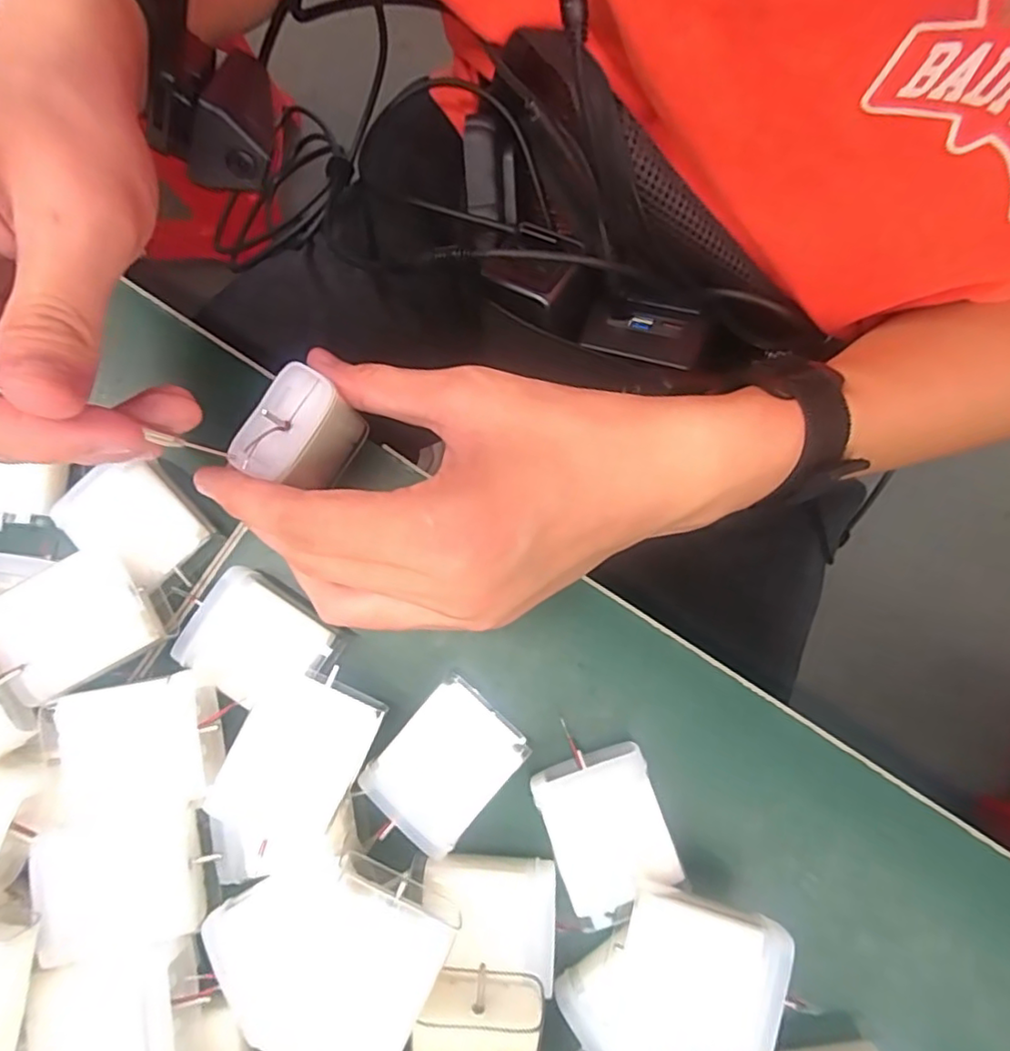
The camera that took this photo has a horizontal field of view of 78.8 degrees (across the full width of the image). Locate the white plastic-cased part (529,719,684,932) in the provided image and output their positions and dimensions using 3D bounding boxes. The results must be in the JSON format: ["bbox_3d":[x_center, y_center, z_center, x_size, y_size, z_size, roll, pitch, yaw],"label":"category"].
[{"bbox_3d":[0.035,0.107,0.221,0.039,0.016,0.056,-20,83,0],"label":"white plastic-cased part"}]

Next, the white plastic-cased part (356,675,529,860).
[{"bbox_3d":[-0.022,0.088,0.225,0.040,0.014,0.055,41,87,6],"label":"white plastic-cased part"}]

